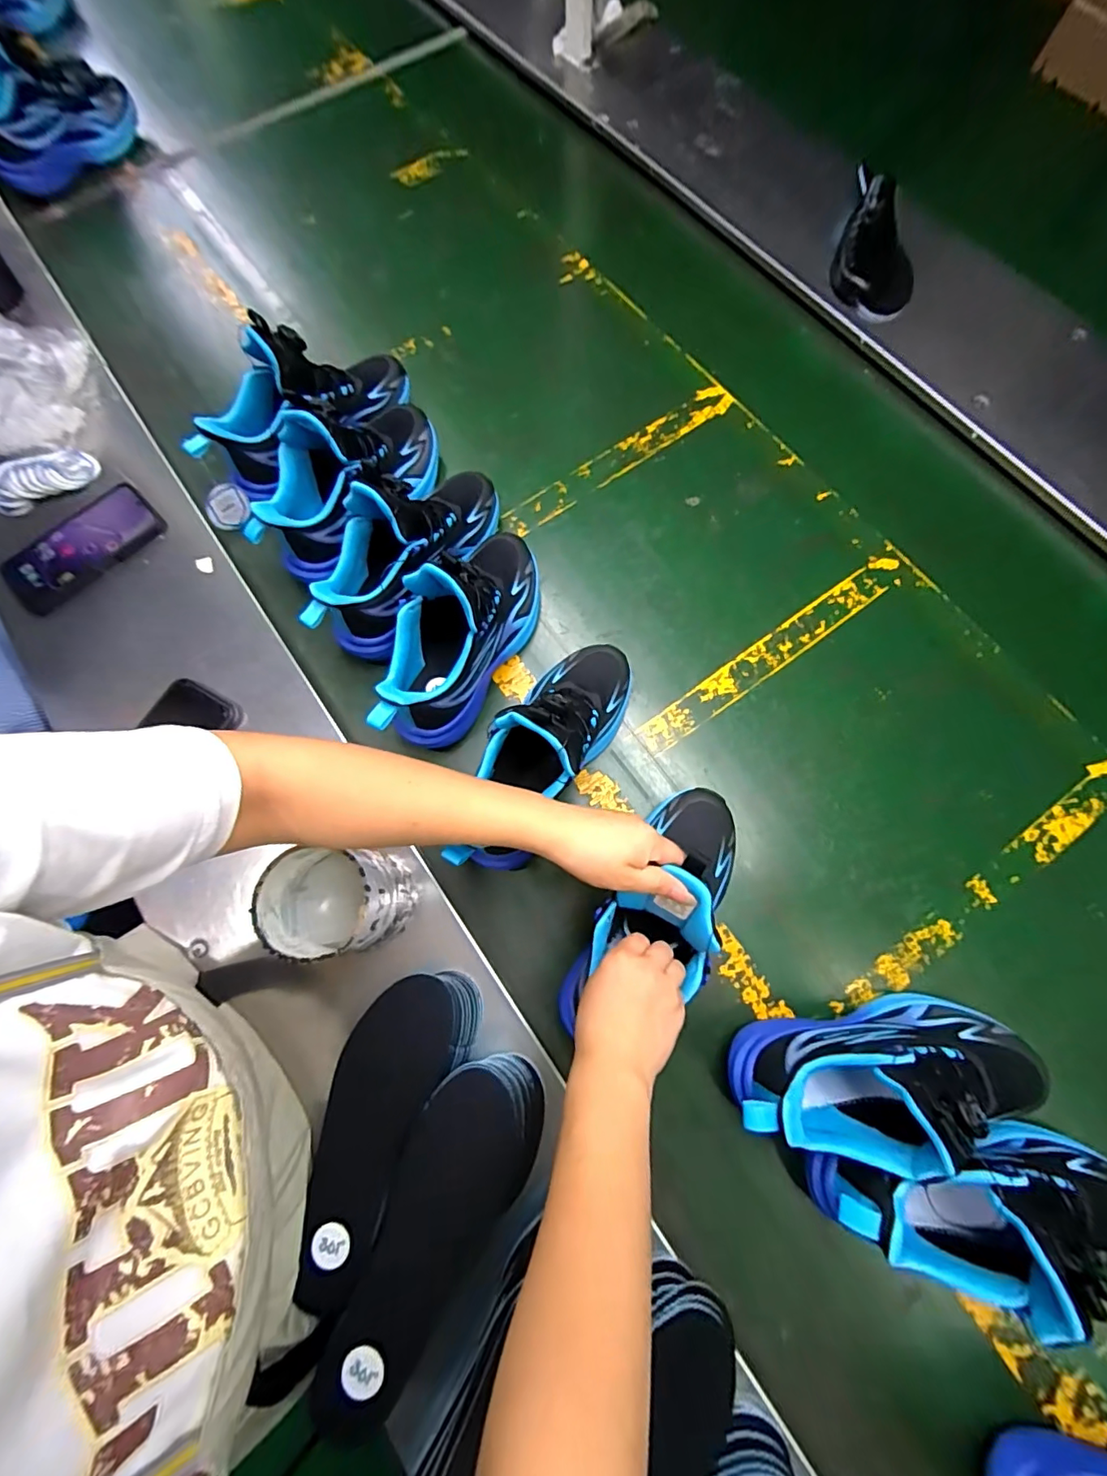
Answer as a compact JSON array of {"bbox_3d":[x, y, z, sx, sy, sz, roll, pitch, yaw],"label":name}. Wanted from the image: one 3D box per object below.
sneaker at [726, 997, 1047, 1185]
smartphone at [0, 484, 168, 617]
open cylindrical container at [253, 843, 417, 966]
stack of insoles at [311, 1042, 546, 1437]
[{"bbox_3d":[0.254,0.257,0.392,0.230,0.127,0.078,-11,73,-2],"label":"sneaker"},{"bbox_3d":[-0.521,-0.211,0.582,0.166,0.013,0.085,-41,77,-9],"label":"smartphone"},{"bbox_3d":[-0.167,0.130,0.421,0.082,0.113,0.078,0,75,2],"label":"open cylindrical container"},{"bbox_3d":[-0.087,0.350,0.385,0.085,0.061,0.219,30,78,9],"label":"stack of insoles"}]

